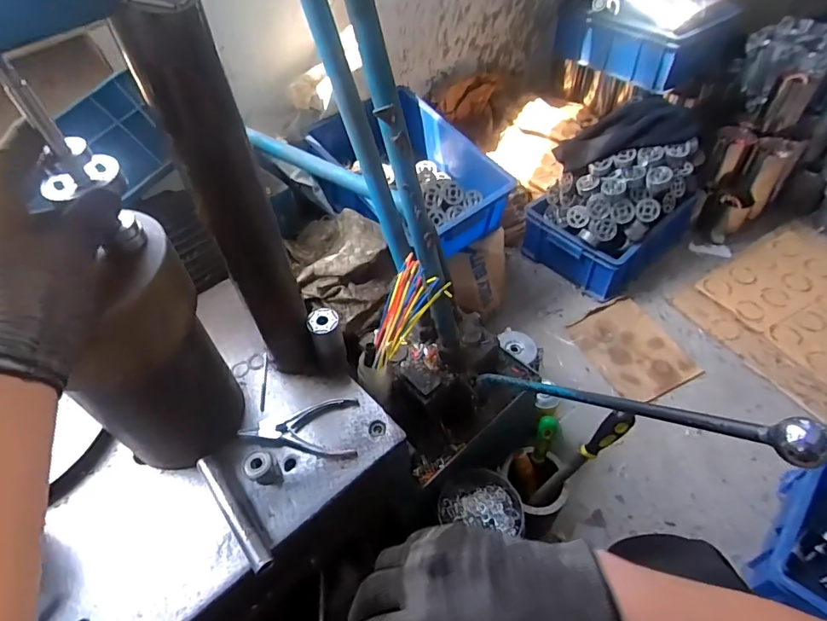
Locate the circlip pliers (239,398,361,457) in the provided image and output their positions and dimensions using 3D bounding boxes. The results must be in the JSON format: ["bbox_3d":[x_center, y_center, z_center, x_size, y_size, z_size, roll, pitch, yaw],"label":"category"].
[{"bbox_3d":[-0.130,0.134,0.556,0.131,0.011,0.069,-2,49,3],"label":"circlip pliers"}]

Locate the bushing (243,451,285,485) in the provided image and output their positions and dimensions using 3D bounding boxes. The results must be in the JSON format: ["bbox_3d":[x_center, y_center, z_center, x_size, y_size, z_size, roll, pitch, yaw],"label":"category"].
[{"bbox_3d":[-0.160,0.168,0.516,0.030,0.032,0.027,-17,50,-10],"label":"bushing"}]

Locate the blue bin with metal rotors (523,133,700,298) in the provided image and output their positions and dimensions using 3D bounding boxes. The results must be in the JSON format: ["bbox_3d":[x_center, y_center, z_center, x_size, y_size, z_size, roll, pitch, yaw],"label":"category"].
[{"bbox_3d":[0.515,-0.300,1.247,0.388,0.299,0.288,-37,56,-25],"label":"blue bin with metal rotors"}]

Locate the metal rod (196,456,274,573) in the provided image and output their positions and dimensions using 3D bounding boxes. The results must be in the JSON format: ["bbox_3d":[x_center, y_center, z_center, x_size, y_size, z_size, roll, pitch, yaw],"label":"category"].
[{"bbox_3d":[-0.184,0.201,0.490,0.017,0.012,0.139,-34,55,-23],"label":"metal rod"}]

